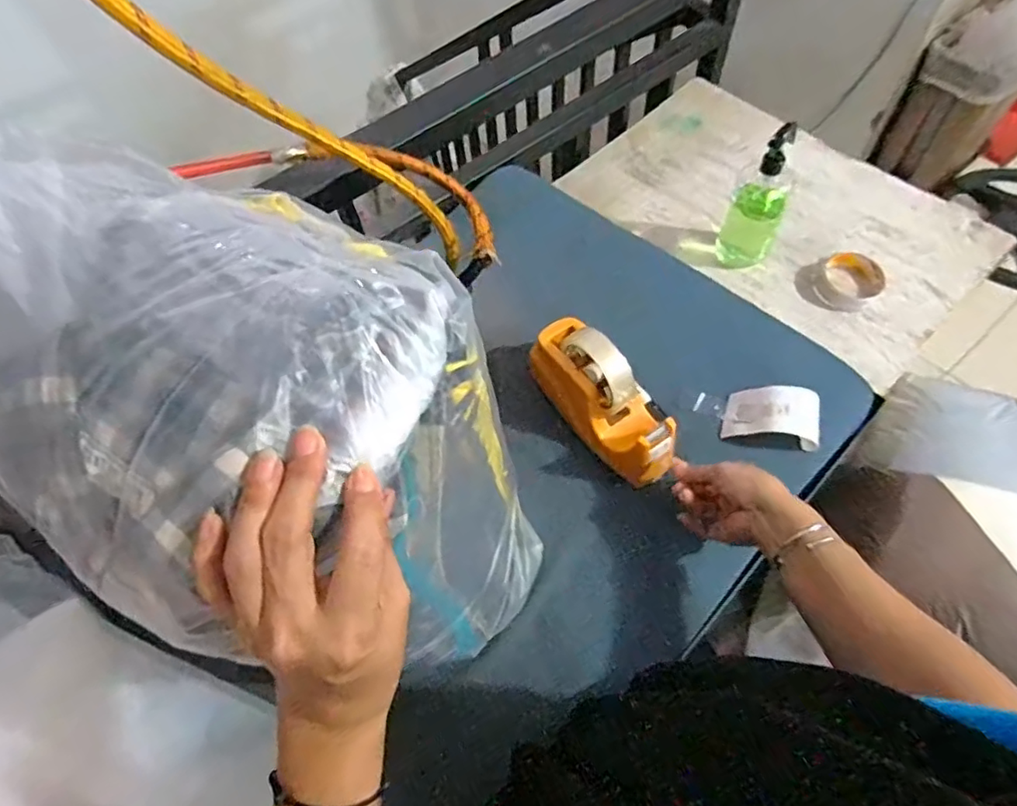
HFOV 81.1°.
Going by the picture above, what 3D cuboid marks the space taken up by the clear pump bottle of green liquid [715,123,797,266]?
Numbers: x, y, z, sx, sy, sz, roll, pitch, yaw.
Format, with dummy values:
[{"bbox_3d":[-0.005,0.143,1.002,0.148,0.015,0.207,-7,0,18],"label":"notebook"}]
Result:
[{"bbox_3d":[0.333,-0.269,0.791,0.066,0.183,0.060,24,64,16],"label":"clear pump bottle of green liquid"}]

